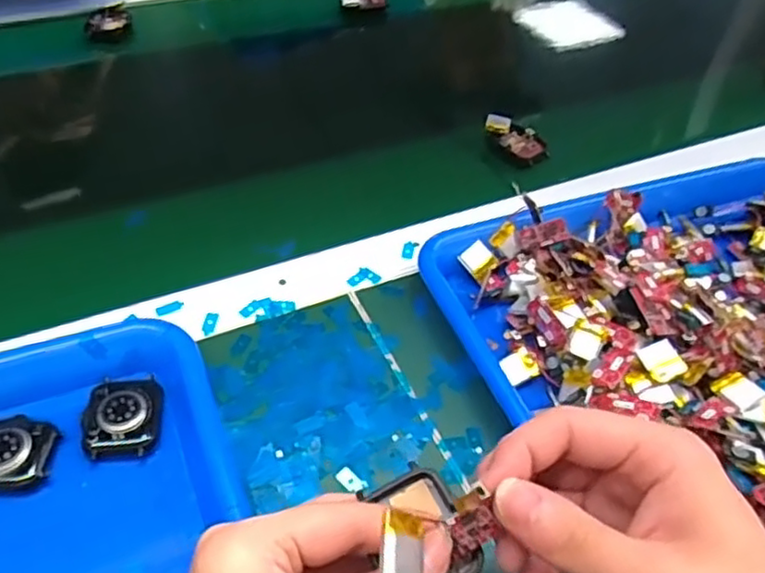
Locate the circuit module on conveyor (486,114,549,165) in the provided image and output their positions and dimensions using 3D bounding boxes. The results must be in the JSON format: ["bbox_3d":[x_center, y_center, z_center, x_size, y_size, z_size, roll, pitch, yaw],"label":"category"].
[{"bbox_3d":[0.111,-0.126,0.553,0.035,0.015,0.057,-33,59,-29],"label":"circuit module on conveyor"}]

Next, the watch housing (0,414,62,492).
[{"bbox_3d":[-0.184,0.080,0.324,0.041,0.009,0.036,2,48,-4],"label":"watch housing"}]

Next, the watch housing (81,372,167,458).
[{"bbox_3d":[-0.134,0.065,0.343,0.037,0.008,0.045,-2,49,-8],"label":"watch housing"}]

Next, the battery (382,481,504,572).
[{"bbox_3d":[0.018,0.082,0.220,0.048,0.017,0.018,5,41,-44],"label":"battery"}]

